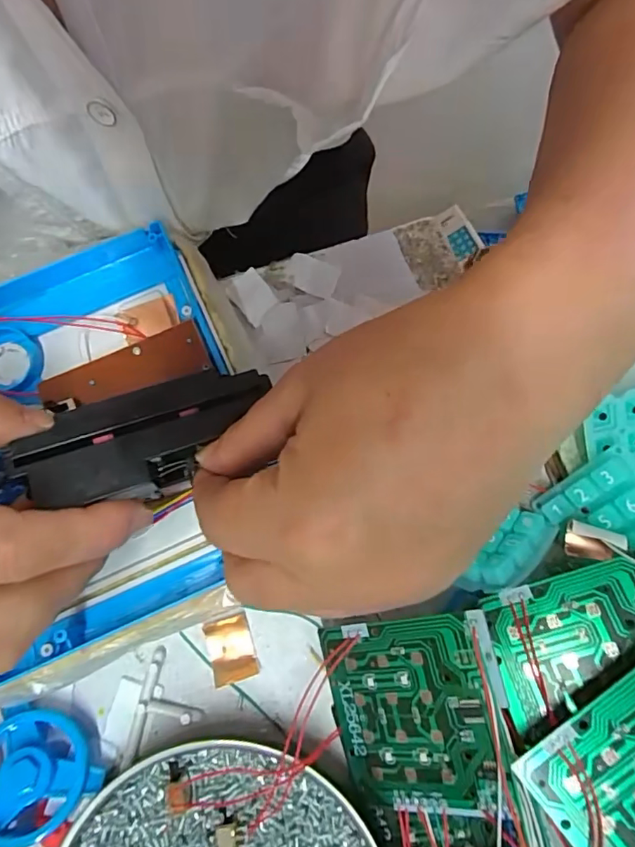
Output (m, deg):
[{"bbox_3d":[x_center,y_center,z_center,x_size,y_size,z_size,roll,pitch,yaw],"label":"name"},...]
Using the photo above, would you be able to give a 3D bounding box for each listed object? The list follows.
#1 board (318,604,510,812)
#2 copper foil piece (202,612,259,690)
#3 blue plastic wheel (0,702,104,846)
[{"bbox_3d":[0.038,0.114,0.205,0.073,0.004,0.070,-19,79,29],"label":"board"},{"bbox_3d":[-0.040,0.104,0.240,0.021,0.004,0.028,-16,76,-3],"label":"copper foil piece"},{"bbox_3d":[-0.119,0.149,0.220,0.051,0.016,0.051,4,61,-6],"label":"blue plastic wheel"}]

